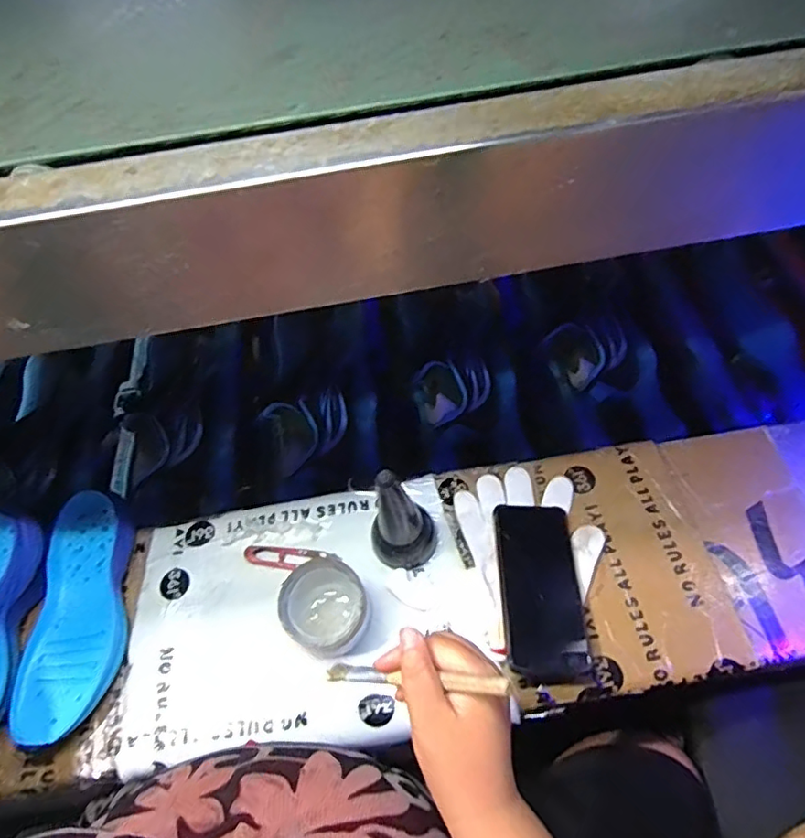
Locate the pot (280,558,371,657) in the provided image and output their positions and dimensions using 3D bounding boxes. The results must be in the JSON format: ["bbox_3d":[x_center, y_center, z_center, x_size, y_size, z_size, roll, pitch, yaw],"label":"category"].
[{"bbox_3d":[-0.073,0.186,0.553,0.082,0.046,0.081,-2,59,4],"label":"pot"}]

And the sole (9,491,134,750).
[{"bbox_3d":[-0.337,0.196,0.584,0.092,0.045,0.238,-5,59,3],"label":"sole"}]

